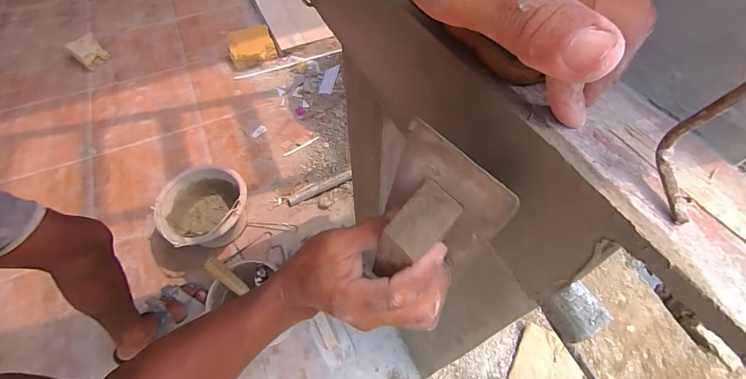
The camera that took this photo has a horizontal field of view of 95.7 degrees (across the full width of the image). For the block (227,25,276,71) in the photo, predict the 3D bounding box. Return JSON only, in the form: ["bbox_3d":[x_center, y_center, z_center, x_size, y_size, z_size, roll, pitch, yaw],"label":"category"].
[{"bbox_3d":[-0.543,-0.642,1.502,0.195,0.060,0.209,-15,58,-10],"label":"block"}]

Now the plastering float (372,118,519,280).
[{"bbox_3d":[0.031,0.018,0.213,0.048,0.091,0.079,-38,69,-21],"label":"plastering float"}]

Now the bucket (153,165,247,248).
[{"bbox_3d":[-0.489,0.071,1.024,0.232,0.173,0.245,0,57,0],"label":"bucket"}]

